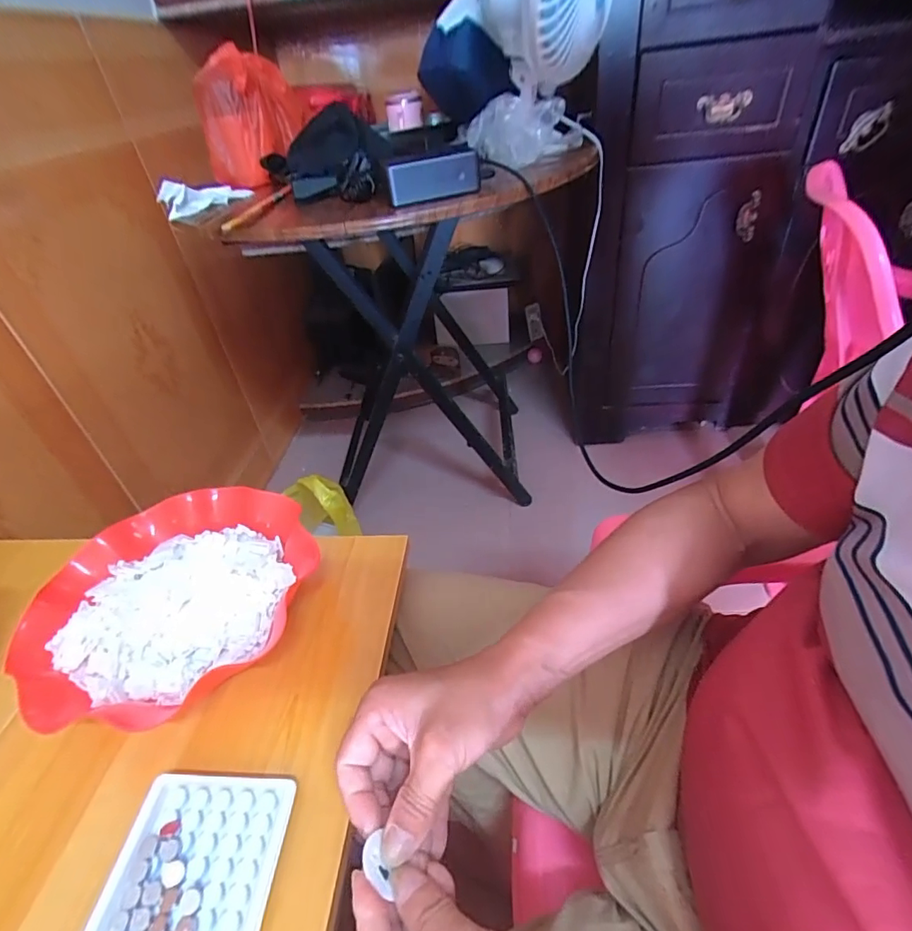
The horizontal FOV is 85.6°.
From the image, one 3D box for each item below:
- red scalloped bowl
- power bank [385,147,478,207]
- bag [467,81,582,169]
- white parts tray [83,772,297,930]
[{"bbox_3d":[-0.238,0.111,0.426,0.204,0.055,0.226,21,47,30],"label":"red scalloped bowl"},{"bbox_3d":[-0.028,-0.381,0.652,0.126,0.051,0.030,-17,40,-11],"label":"power bank"},{"bbox_3d":[0.110,-0.533,0.774,0.146,0.080,0.161,-16,40,-11],"label":"bag"},{"bbox_3d":[-0.157,0.255,0.284,0.097,0.022,0.130,-3,39,6],"label":"white parts tray"}]

